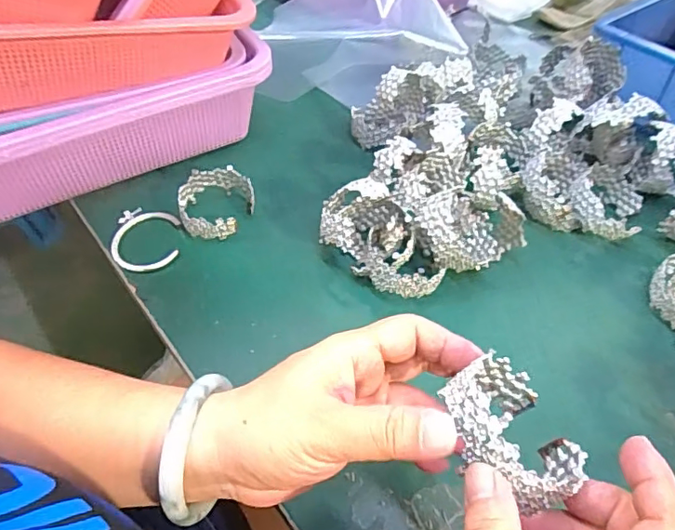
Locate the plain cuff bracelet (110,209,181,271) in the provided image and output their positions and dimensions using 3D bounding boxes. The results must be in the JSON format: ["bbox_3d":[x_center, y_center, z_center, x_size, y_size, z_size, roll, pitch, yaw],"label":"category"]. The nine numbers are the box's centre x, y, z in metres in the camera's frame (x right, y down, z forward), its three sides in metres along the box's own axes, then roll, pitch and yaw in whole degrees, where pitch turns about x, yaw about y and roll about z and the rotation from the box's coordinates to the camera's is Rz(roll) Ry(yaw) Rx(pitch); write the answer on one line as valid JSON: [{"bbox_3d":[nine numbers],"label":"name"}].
[{"bbox_3d":[-0.159,-0.022,0.435,0.053,0.006,0.068,-8,49,-6],"label":"plain cuff bracelet"}]

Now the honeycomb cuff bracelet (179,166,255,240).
[{"bbox_3d":[-0.101,-0.052,0.446,0.058,0.033,0.060,-2,49,-1],"label":"honeycomb cuff bracelet"}]

